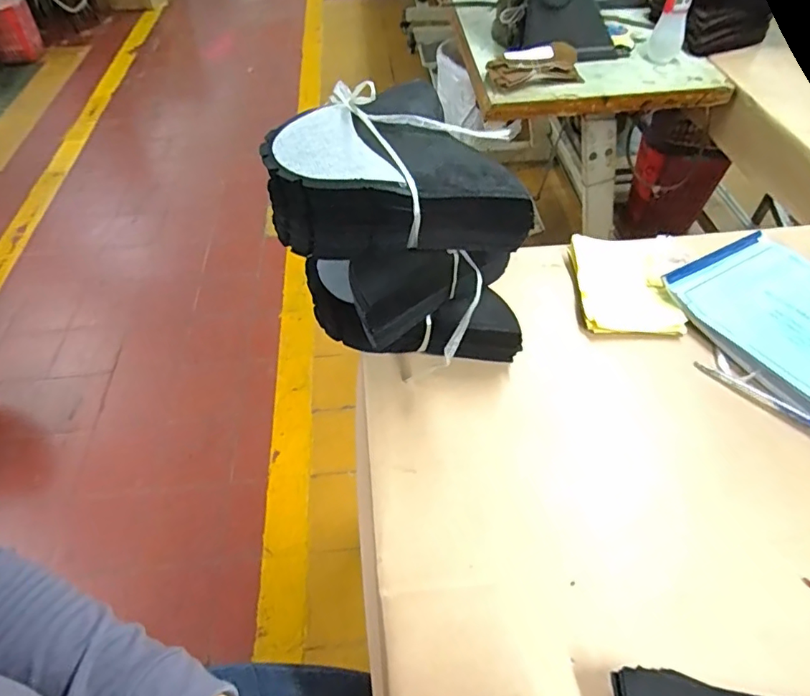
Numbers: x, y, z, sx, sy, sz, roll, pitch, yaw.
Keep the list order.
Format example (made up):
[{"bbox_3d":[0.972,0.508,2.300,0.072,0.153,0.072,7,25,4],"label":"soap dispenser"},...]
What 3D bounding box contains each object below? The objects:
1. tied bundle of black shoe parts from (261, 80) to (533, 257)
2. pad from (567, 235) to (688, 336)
[{"bbox_3d":[-0.012,-0.189,0.537,0.243,0.083,0.229,-3,51,0],"label":"tied bundle of black shoe parts"},{"bbox_3d":[0.286,-0.084,0.682,0.116,0.026,0.156,0,51,2],"label":"pad"}]

